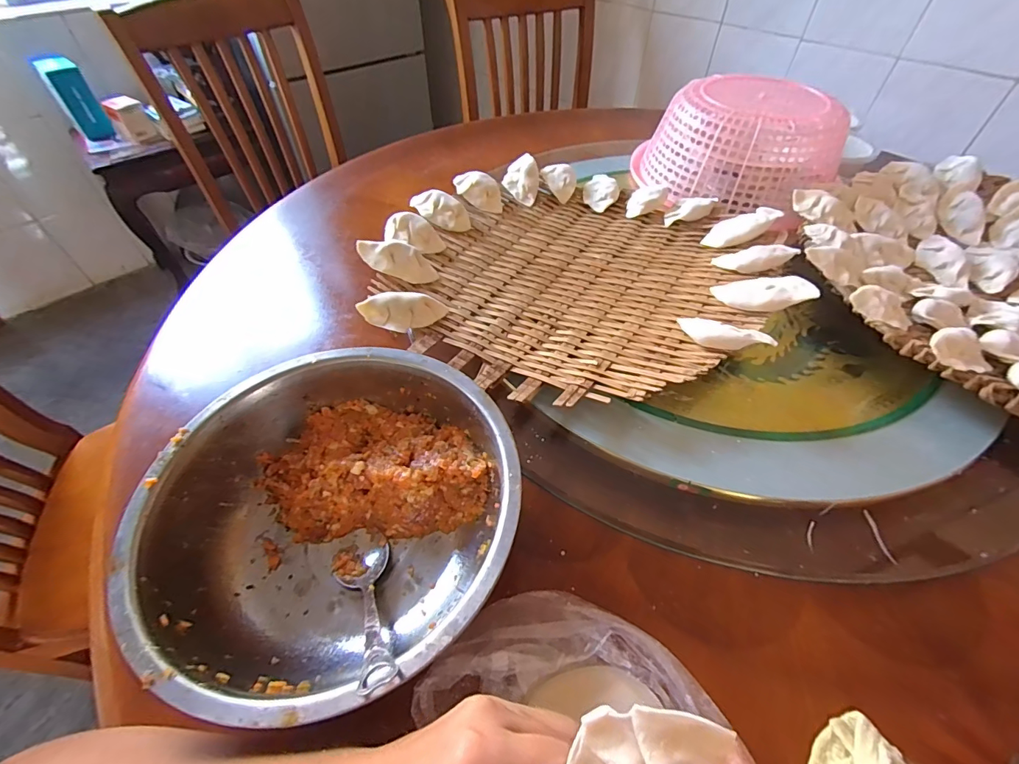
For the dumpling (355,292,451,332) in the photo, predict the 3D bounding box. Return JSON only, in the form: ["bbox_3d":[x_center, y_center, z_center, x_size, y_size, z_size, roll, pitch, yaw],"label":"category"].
[{"bbox_3d":[-0.094,-0.064,0.396,0.076,0.021,0.031,-4,49,-21],"label":"dumpling"}]

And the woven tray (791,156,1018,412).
[{"bbox_3d":[0.488,-0.098,0.435,0.378,0.059,0.381,-27,55,-21],"label":"woven tray"}]

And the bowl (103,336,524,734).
[{"bbox_3d":[-0.111,0.090,0.306,0.222,0.085,0.227,1,50,-1],"label":"bowl"}]

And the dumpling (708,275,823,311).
[{"bbox_3d":[0.225,-0.079,0.392,0.082,0.017,0.032,7,45,38],"label":"dumpling"}]

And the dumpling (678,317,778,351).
[{"bbox_3d":[0.173,-0.040,0.361,0.075,0.014,0.028,21,51,37],"label":"dumpling"}]

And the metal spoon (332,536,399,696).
[{"bbox_3d":[-0.088,0.136,0.268,0.036,0.016,0.140,-21,14,-17],"label":"metal spoon"}]

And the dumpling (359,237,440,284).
[{"bbox_3d":[-0.110,-0.122,0.435,0.079,0.021,0.033,19,49,-13],"label":"dumpling"}]

